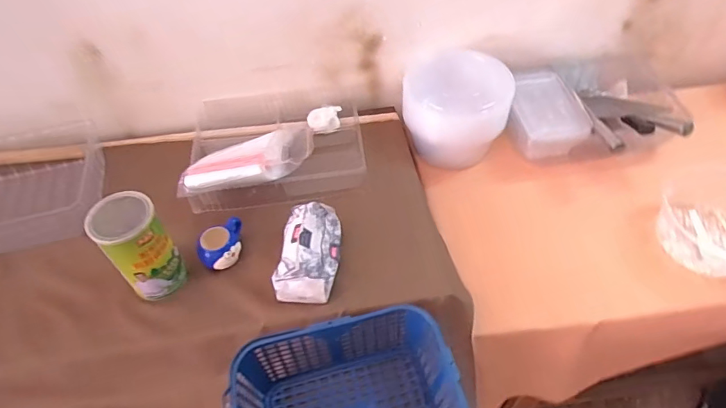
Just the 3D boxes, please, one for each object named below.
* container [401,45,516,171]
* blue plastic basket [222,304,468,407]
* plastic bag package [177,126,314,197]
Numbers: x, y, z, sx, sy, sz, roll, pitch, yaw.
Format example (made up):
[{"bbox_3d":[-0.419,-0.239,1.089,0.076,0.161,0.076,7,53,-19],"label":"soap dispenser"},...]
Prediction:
[{"bbox_3d":[0.201,-0.227,1.061,0.213,0.159,0.211,-2,52,2],"label":"container"},{"bbox_3d":[-0.024,0.317,0.749,0.338,0.137,0.236,-15,52,-7],"label":"blue plastic basket"},{"bbox_3d":[-0.234,-0.091,0.954,0.272,0.059,0.141,-14,52,-7],"label":"plastic bag package"}]

